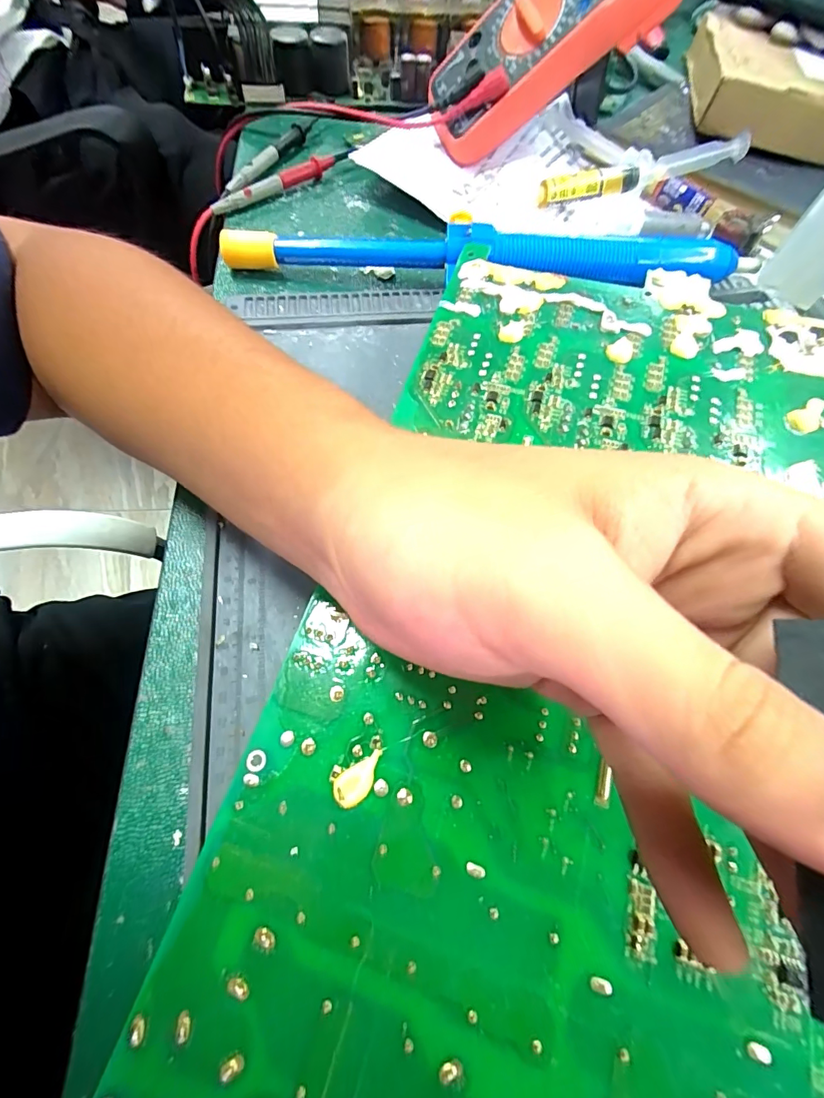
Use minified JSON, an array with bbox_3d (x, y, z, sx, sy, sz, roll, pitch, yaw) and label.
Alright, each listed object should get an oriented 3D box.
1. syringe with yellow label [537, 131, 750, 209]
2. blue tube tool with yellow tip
[{"bbox_3d":[0.166,-0.277,0.319,0.163,0.018,0.022,-17,68,-10],"label":"syringe with yellow label"},{"bbox_3d":[0.047,-0.182,0.270,0.320,0.022,0.024,4,66,0],"label":"blue tube tool with yellow tip"}]

